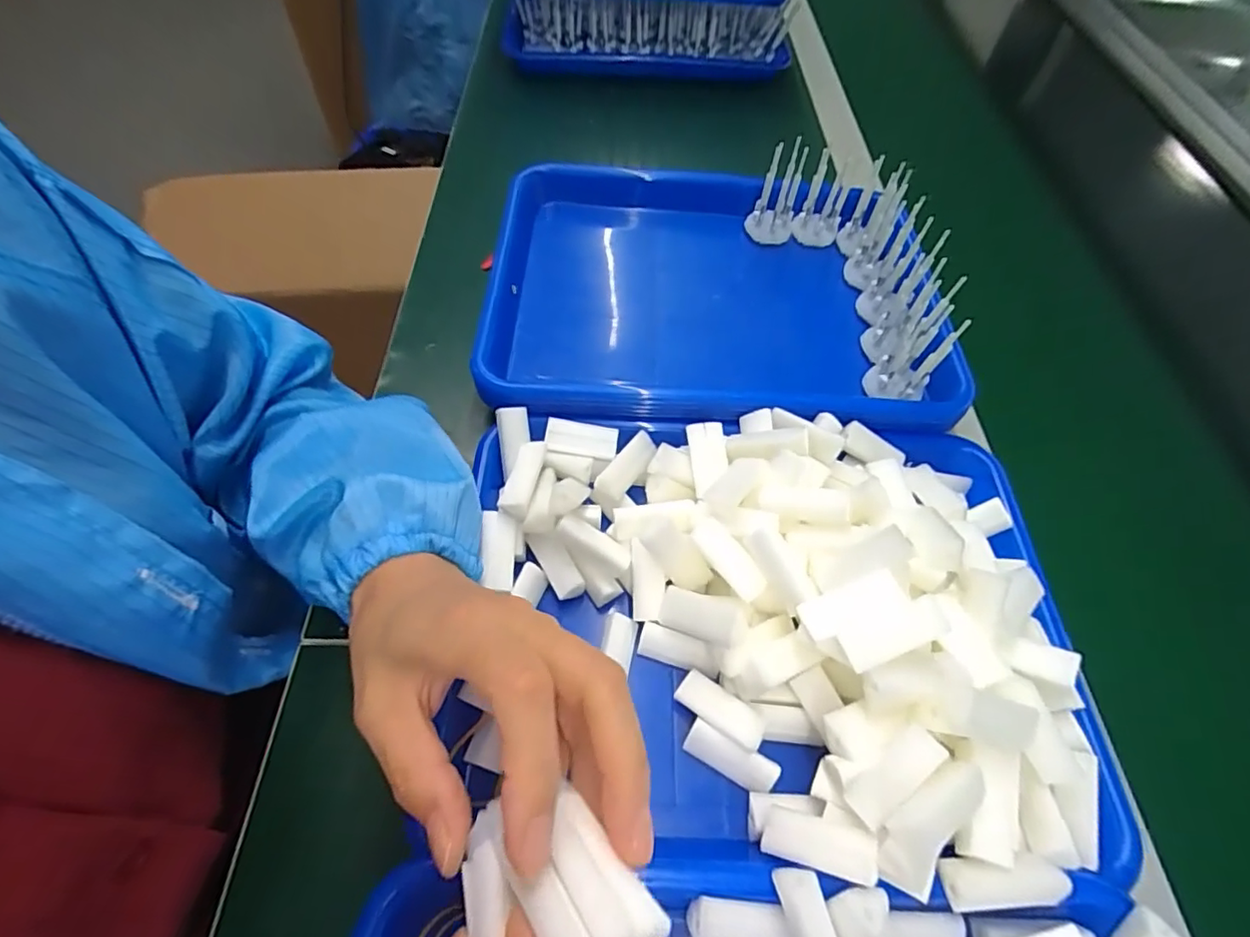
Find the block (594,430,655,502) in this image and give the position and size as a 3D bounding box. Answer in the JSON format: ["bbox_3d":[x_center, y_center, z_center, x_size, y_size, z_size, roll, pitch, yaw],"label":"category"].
[{"bbox_3d":[0.002,-0.002,0.356,0.018,0.012,0.046,31,60,15],"label":"block"}]

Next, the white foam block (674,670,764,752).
[{"bbox_3d":[0.048,0.120,0.291,0.045,0.010,0.017,33,61,16],"label":"white foam block"}]

